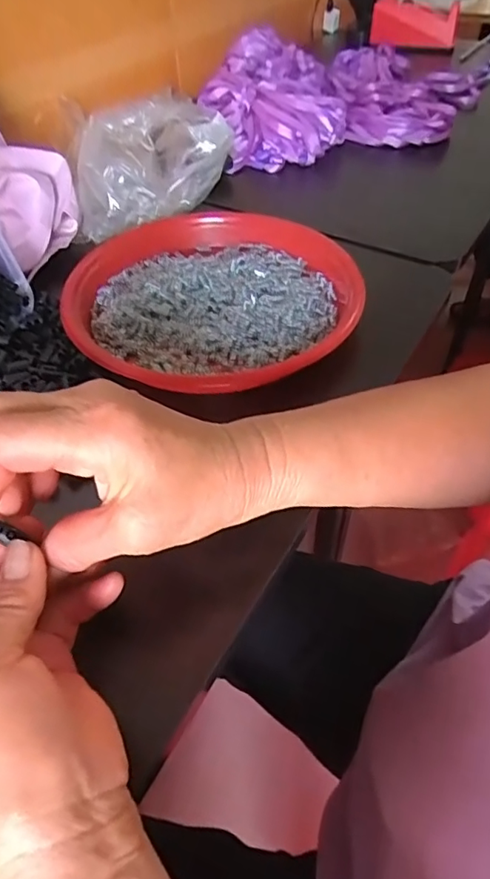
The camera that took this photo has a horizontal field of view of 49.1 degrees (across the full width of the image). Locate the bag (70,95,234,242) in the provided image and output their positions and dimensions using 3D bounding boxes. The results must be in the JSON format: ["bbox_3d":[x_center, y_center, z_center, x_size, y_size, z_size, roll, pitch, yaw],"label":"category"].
[{"bbox_3d":[-0.098,-0.269,0.516,0.100,0.071,0.164,30,56,25],"label":"bag"}]

